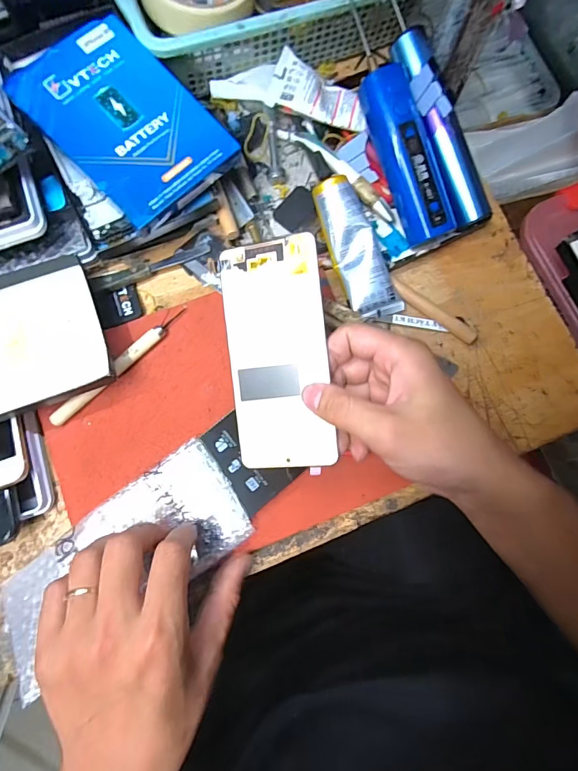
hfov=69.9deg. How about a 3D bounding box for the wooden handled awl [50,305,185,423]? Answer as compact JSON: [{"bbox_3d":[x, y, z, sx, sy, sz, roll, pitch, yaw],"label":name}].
[{"bbox_3d":[-0.131,-0.016,0.326,0.129,0.014,0.010,-44,83,-8],"label":"wooden handled awl"}]

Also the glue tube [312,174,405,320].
[{"bbox_3d":[0.053,-0.109,0.334,0.038,0.019,0.114,-25,97,-6],"label":"glue tube"}]

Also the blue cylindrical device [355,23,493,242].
[{"bbox_3d":[0.108,-0.194,0.327,0.071,0.040,0.151,-23,99,-5],"label":"blue cylindrical device"}]

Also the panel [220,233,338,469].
[{"bbox_3d":[-0.008,-0.020,0.282,0.068,0.007,0.151,-6,93,16],"label":"panel"}]

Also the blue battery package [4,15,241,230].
[{"bbox_3d":[-0.119,-0.194,0.300,0.097,0.005,0.139,-44,91,-8],"label":"blue battery package"}]

